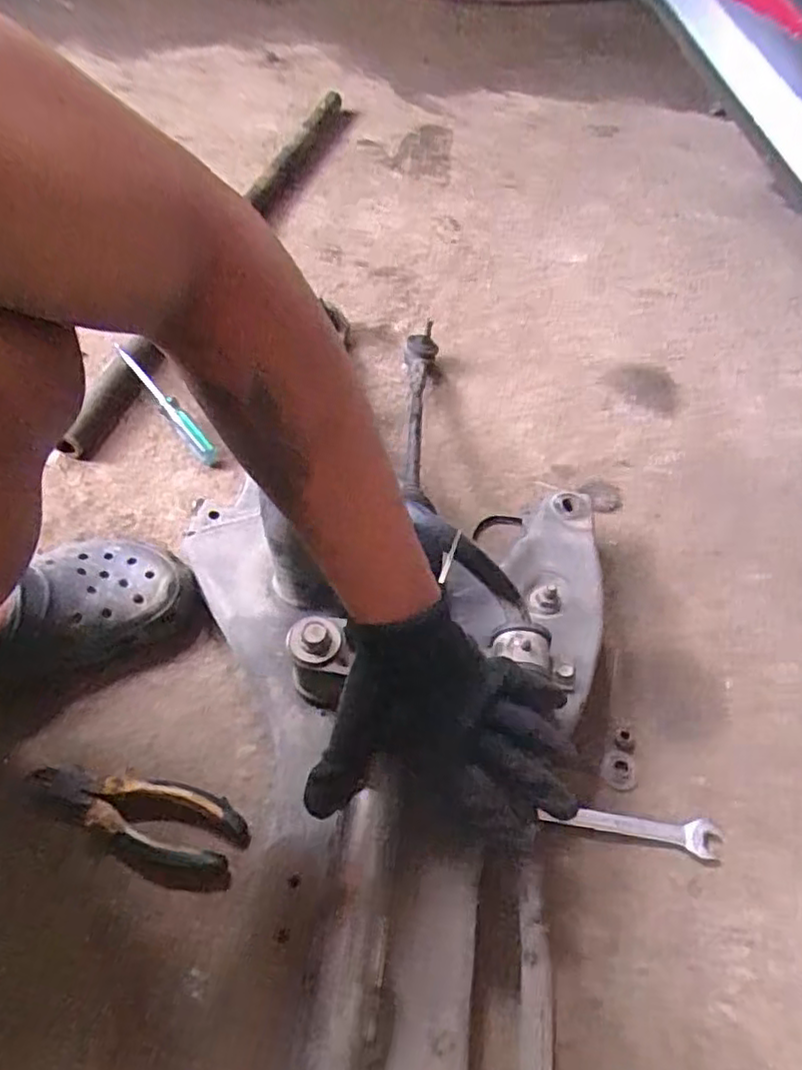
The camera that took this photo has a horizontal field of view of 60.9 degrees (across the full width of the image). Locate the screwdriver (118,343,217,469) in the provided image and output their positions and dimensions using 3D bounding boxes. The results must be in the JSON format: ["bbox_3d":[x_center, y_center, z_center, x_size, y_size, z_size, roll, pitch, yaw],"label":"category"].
[{"bbox_3d":[-0.255,-0.142,0.742,0.019,0.025,0.165,-38,83,-29],"label":"screwdriver"}]

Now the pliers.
[{"bbox_3d":[-0.197,0.208,0.511,0.161,0.024,0.052,11,51,4],"label":"pliers"}]

